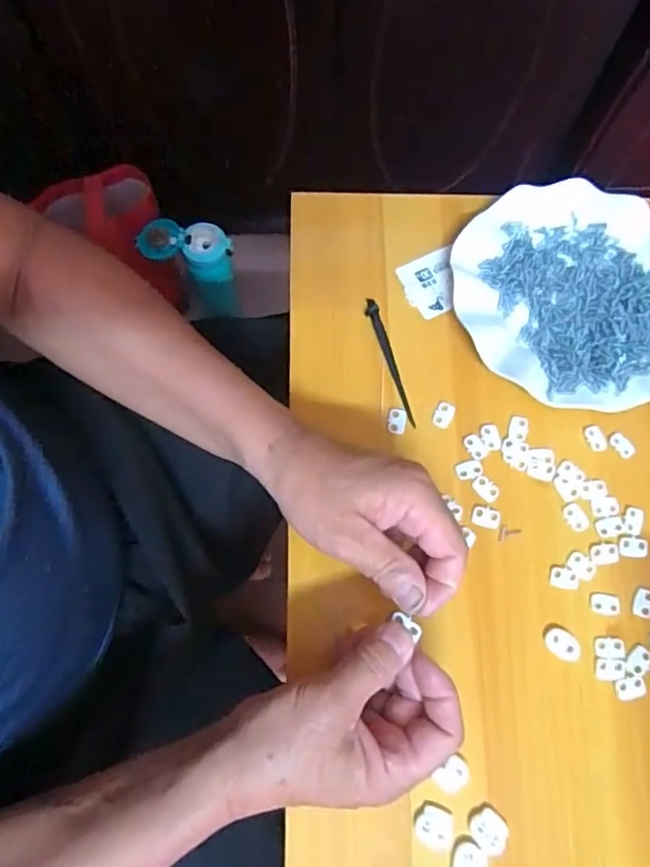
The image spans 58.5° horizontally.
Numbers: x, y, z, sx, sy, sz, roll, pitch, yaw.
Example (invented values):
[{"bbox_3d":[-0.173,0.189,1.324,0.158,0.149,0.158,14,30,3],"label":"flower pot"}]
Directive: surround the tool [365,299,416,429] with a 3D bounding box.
[{"bbox_3d":[0.048,-0.054,0.430,0.008,0.007,0.102,-15,75,-6],"label":"tool"}]

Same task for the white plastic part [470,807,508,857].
[{"bbox_3d":[0.098,0.235,0.344,0.018,0.004,0.022,-43,80,-13],"label":"white plastic part"}]

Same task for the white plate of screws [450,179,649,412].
[{"bbox_3d":[0.187,-0.105,0.439,0.175,0.021,0.178,1,74,-2],"label":"white plate of screws"}]

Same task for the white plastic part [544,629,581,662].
[{"bbox_3d":[0.155,0.138,0.378,0.023,0.004,0.016,32,75,7],"label":"white plastic part"}]

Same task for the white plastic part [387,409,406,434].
[{"bbox_3d":[0.052,-0.009,0.420,0.013,0.005,0.018,8,74,0],"label":"white plastic part"}]

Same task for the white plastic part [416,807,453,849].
[{"bbox_3d":[0.065,0.234,0.346,0.021,0.004,0.019,20,74,4],"label":"white plastic part"}]

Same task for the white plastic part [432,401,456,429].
[{"bbox_3d":[0.086,-0.013,0.421,0.013,0.004,0.018,24,74,5],"label":"white plastic part"}]

